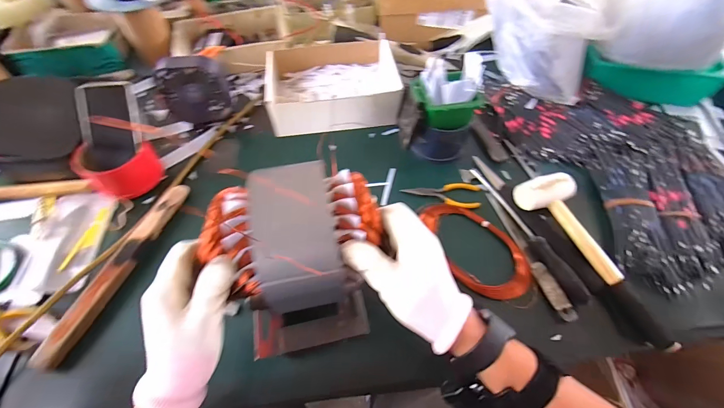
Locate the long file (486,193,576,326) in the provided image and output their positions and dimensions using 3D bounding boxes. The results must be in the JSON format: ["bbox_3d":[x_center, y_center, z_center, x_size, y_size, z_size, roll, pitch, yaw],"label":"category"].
[{"bbox_3d":[0.235,0.065,0.459,0.023,0.009,0.206,-15,57,-9],"label":"long file"}]

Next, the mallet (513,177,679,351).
[{"bbox_3d":[0.323,0.063,0.435,0.081,0.040,0.264,-23,59,-14],"label":"mallet"}]

